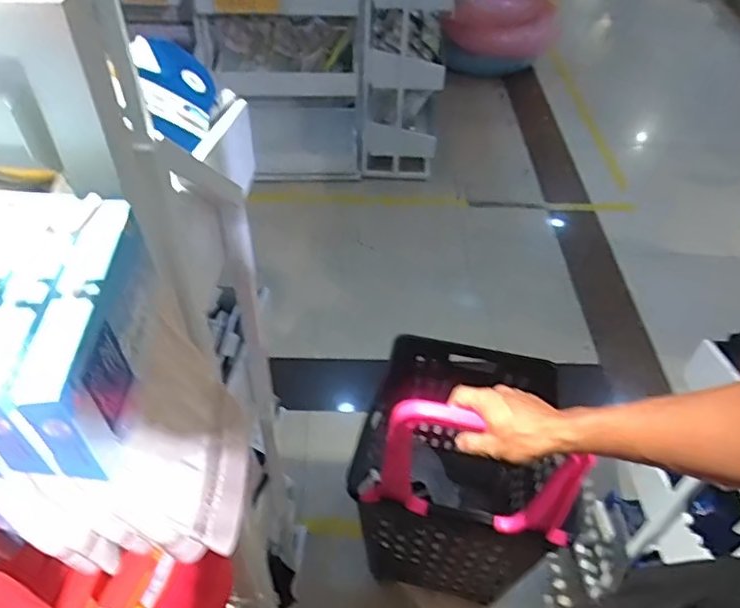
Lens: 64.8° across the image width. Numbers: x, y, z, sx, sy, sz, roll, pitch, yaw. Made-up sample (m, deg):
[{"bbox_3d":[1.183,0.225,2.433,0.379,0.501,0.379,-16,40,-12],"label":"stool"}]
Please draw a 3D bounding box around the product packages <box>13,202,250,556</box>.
[{"bbox_3d":[-0.109,0.048,0.311,0.021,0.172,0.119,-11,44,8],"label":"product packages"}]

